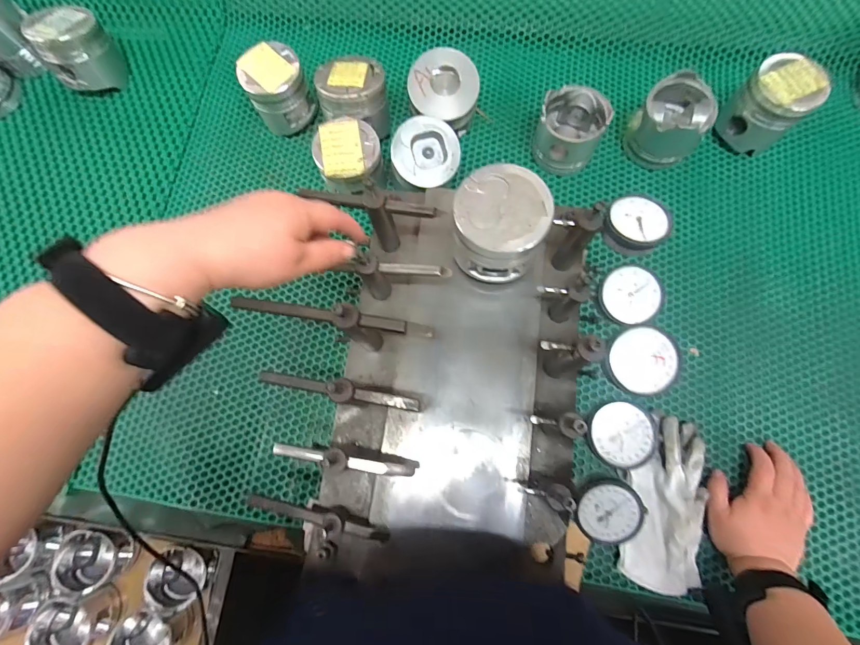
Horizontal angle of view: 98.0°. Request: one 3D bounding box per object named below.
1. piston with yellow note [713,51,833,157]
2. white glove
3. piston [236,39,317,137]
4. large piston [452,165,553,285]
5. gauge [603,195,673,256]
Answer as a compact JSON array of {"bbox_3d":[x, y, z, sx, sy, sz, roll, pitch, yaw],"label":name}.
[{"bbox_3d":[0.486,-0.313,0.548,0.087,0.108,0.081,0,77,2],"label":"piston with yellow note"},{"bbox_3d":[0.289,0.219,0.462,0.099,0.045,0.206,9,77,4],"label":"white glove"},{"bbox_3d":[-0.232,-0.353,0.582,0.089,0.103,0.086,-34,79,-7],"label":"piston"},{"bbox_3d":[0.068,-0.090,0.380,0.088,0.099,0.085,0,77,2],"label":"large piston"},{"bbox_3d":[0.187,-0.090,0.340,0.051,0.022,0.052,0,77,2],"label":"gauge"}]

